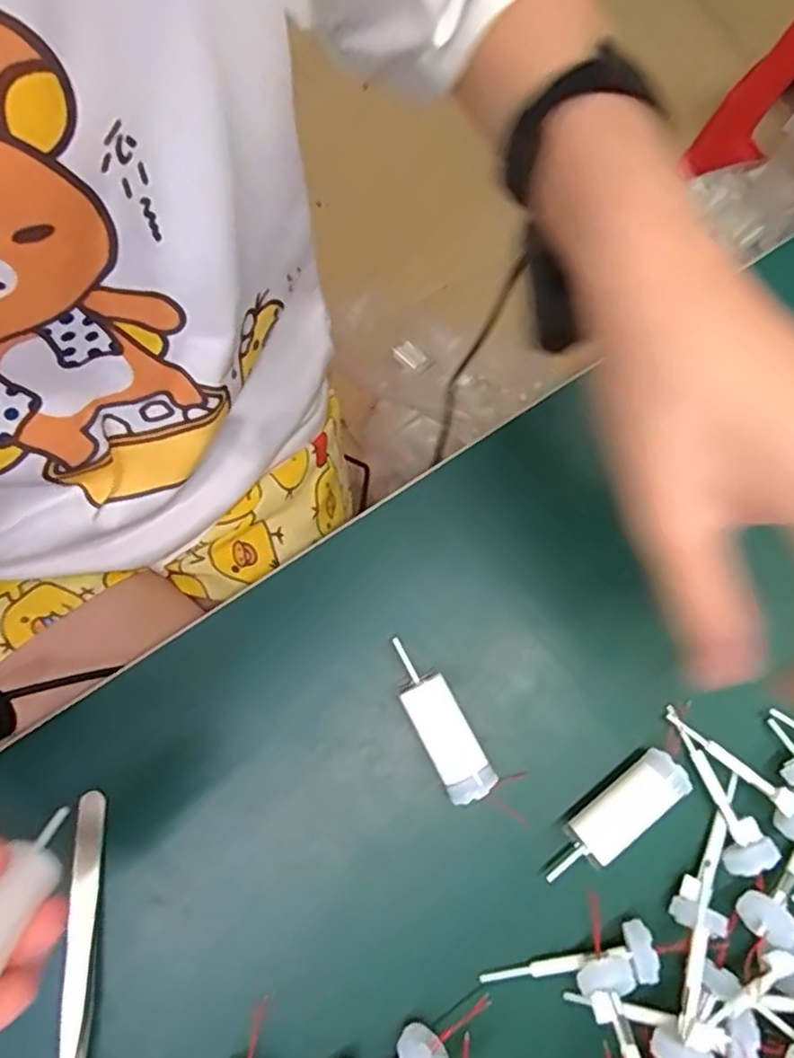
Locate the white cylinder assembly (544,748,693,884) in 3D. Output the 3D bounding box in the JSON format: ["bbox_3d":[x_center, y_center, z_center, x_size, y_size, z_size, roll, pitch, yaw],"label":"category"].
[{"bbox_3d":[0.086,0.116,0.269,0.065,0.017,0.020,-39,82,-8],"label":"white cylinder assembly"}]

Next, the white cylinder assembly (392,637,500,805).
[{"bbox_3d":[0.016,0.078,0.278,0.020,0.013,0.067,-29,81,-6],"label":"white cylinder assembly"}]

